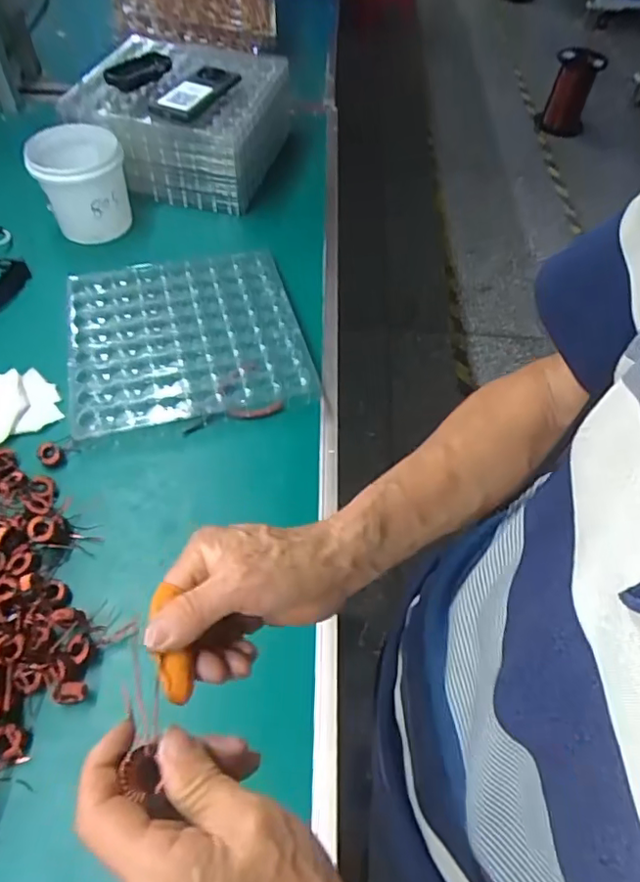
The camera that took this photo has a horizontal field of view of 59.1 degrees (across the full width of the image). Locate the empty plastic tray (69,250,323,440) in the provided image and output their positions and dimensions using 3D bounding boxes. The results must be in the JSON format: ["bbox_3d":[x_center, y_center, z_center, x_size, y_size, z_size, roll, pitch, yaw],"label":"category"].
[{"bbox_3d":[-0.173,-0.139,0.728,0.280,0.031,0.274,-11,56,-12],"label":"empty plastic tray"}]

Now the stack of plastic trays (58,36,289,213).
[{"bbox_3d":[-0.208,-0.538,0.935,0.259,0.125,0.300,14,55,6],"label":"stack of plastic trays"}]

